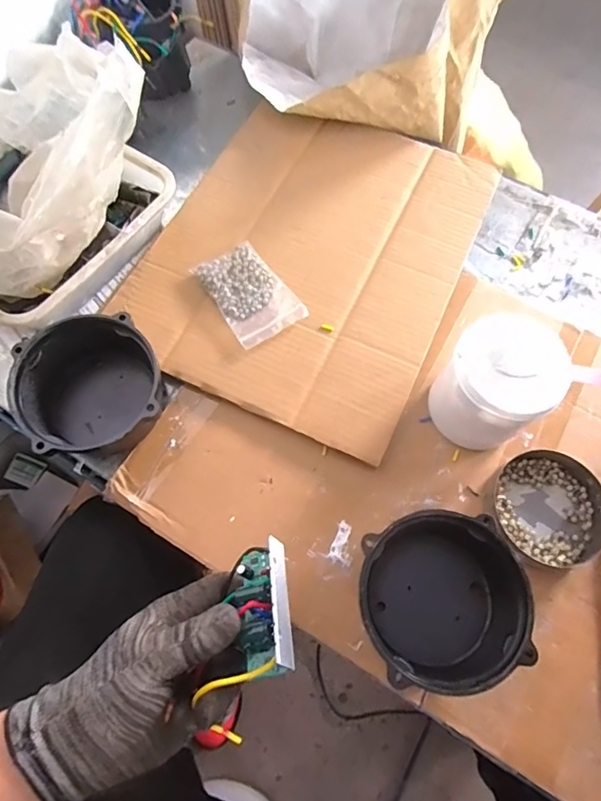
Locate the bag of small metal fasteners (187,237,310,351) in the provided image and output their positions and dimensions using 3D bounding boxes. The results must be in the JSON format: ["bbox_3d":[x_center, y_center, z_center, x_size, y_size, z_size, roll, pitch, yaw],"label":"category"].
[{"bbox_3d":[-0.056,-0.119,0.538,0.078,0.008,0.116,-32,71,-14],"label":"bag of small metal fasteners"}]

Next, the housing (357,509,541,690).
[{"bbox_3d":[0.110,0.161,0.402,0.121,0.077,0.122,0,67,-1],"label":"housing"}]

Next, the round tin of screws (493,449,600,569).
[{"bbox_3d":[0.237,0.101,0.465,0.099,0.022,0.104,0,67,-1],"label":"round tin of screws"}]

